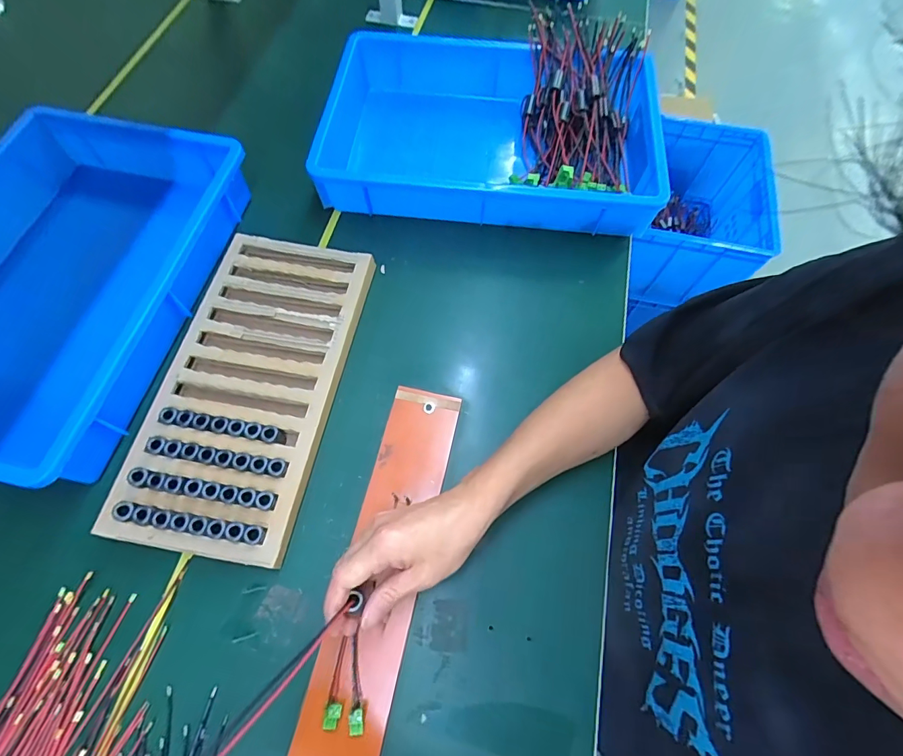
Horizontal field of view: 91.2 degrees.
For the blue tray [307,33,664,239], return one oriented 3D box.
[{"bbox_3d":[0.058,-0.334,0.607,0.432,0.092,0.281,6,65,1],"label":"blue tray"}]

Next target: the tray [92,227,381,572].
[{"bbox_3d":[-0.208,0.001,0.482,0.171,0.034,0.353,11,66,3],"label":"tray"}]

